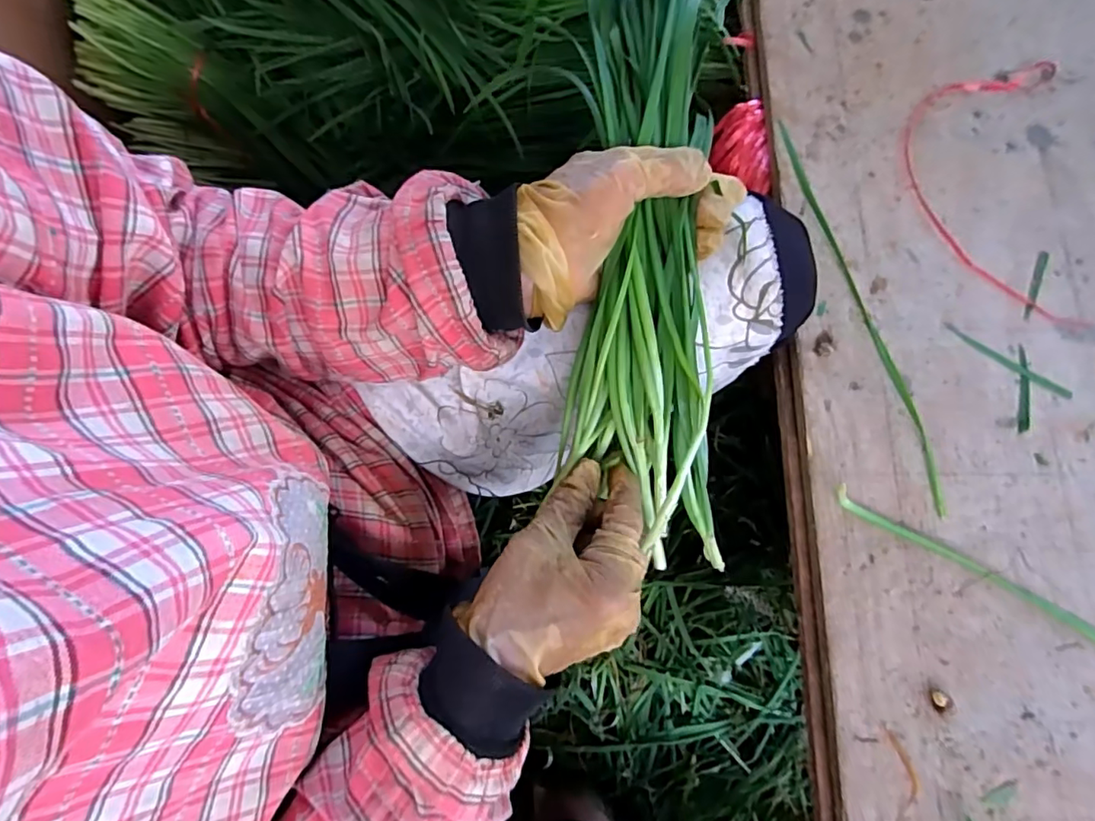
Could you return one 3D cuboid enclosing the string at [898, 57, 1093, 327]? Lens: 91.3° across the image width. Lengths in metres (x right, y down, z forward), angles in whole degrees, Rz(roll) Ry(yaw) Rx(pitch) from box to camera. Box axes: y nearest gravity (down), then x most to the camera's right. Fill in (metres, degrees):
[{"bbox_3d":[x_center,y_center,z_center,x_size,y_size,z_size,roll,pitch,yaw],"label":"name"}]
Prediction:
[{"bbox_3d":[0.330,-0.167,0.399,0.117,0.004,0.212,2,77,0],"label":"string"}]

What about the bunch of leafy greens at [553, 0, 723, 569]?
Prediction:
[{"bbox_3d":[0.053,-0.112,0.294,0.085,0.085,0.405,-1,88,0],"label":"bunch of leafy greens"}]

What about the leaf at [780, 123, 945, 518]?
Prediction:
[{"bbox_3d":[0.221,-0.075,0.374,0.016,0.004,0.293,-15,78,-4],"label":"leaf"}]

